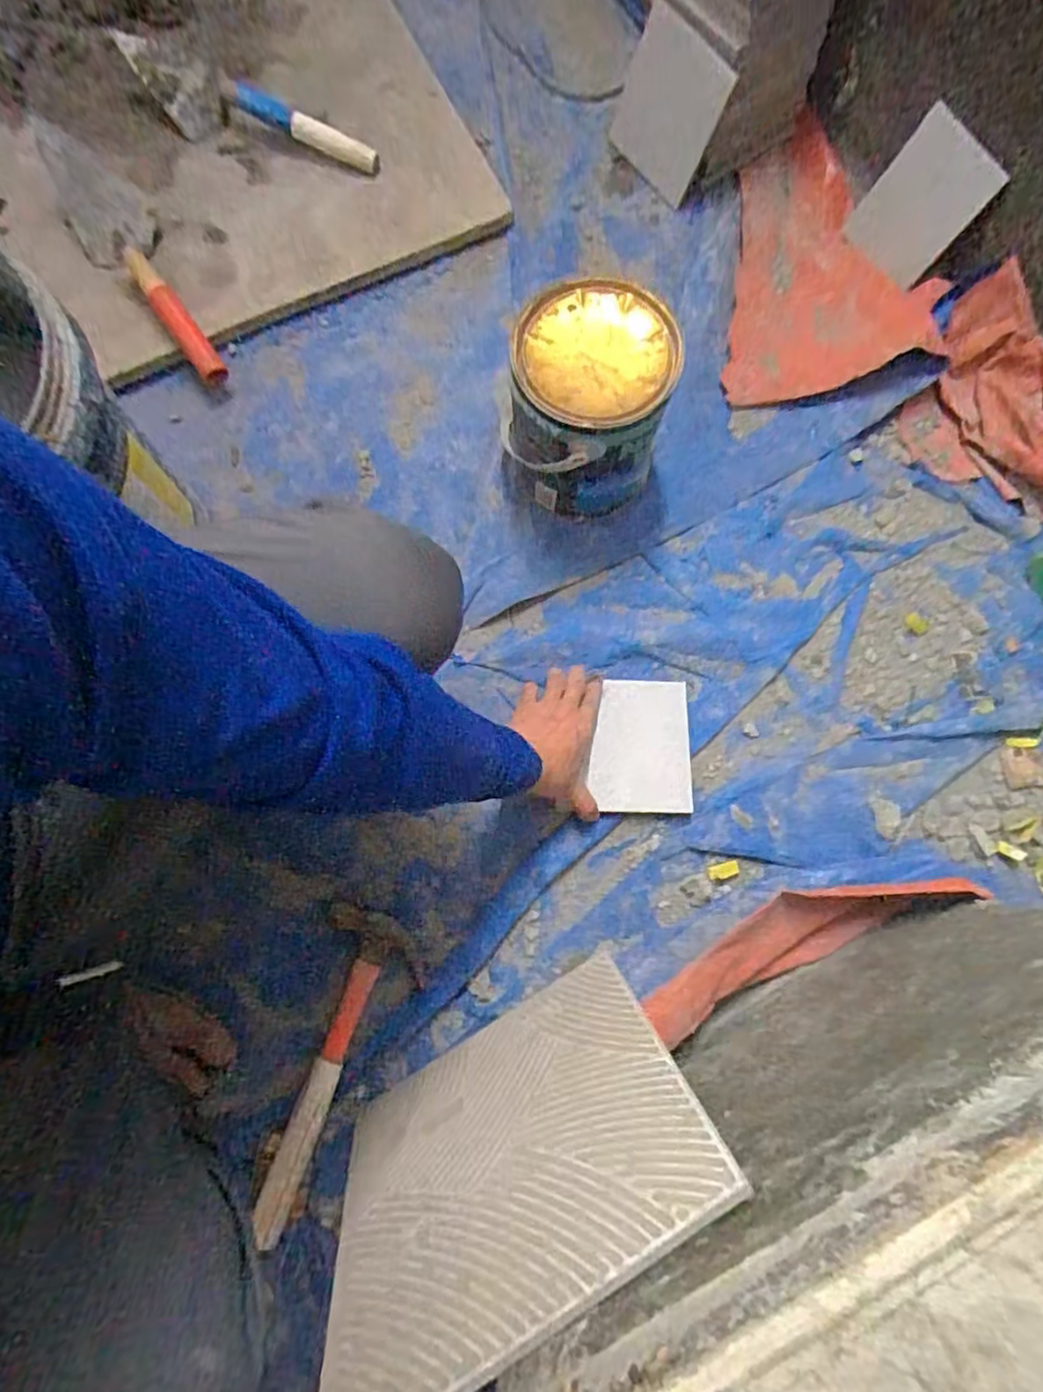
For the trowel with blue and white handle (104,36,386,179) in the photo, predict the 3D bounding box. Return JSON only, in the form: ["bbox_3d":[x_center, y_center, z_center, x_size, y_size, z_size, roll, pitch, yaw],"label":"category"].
[{"bbox_3d":[-0.367,-0.765,0.849,0.375,0.063,0.102,34,80,7],"label":"trowel with blue and white handle"}]

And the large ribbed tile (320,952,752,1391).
[{"bbox_3d":[-0.016,0.359,0.515,0.296,0.294,0.011,-32,98,-5],"label":"large ribbed tile"}]

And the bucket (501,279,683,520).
[{"bbox_3d":[0.069,-0.308,0.700,0.154,0.188,0.165,0,78,0],"label":"bucket"}]

